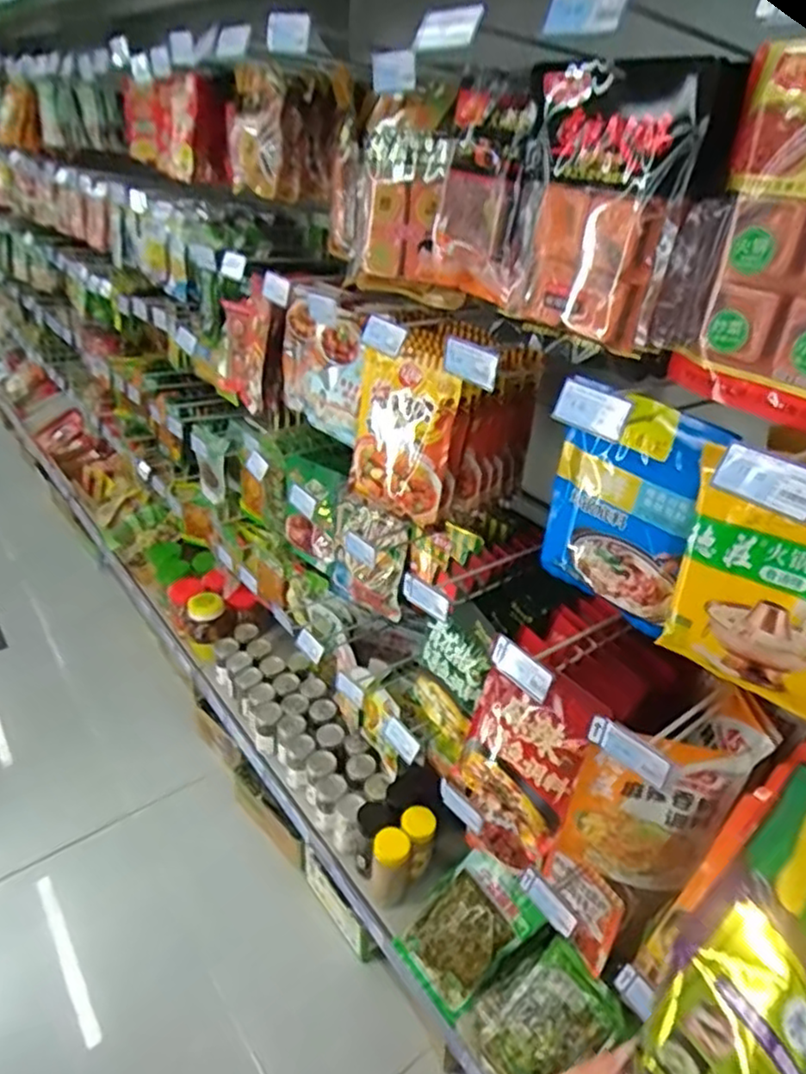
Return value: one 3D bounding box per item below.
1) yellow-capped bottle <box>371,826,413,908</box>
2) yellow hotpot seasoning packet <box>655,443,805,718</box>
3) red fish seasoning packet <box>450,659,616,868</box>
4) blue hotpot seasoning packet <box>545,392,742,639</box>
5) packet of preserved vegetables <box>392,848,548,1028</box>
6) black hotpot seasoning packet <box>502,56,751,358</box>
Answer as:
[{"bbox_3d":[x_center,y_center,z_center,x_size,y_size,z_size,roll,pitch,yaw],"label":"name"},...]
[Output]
[{"bbox_3d":[-0.022,0.644,1.295,0.073,0.169,0.061,6,32,5],"label":"yellow-capped bottle"},{"bbox_3d":[0.357,0.050,0.648,0.165,0.234,0.035,17,34,21],"label":"yellow hotpot seasoning packet"},{"bbox_3d":[0.168,0.310,0.959,0.034,0.277,0.186,-6,30,-40],"label":"red fish seasoning packet"},{"bbox_3d":[0.255,-0.035,0.782,0.174,0.264,0.046,25,38,31],"label":"blue hotpot seasoning packet"},{"bbox_3d":[0.116,0.721,1.212,0.258,0.020,0.172,-48,46,-1],"label":"packet of preserved vegetables"},{"bbox_3d":[0.186,-0.321,0.654,0.059,0.234,0.207,-15,37,-33],"label":"black hotpot seasoning packet"}]

